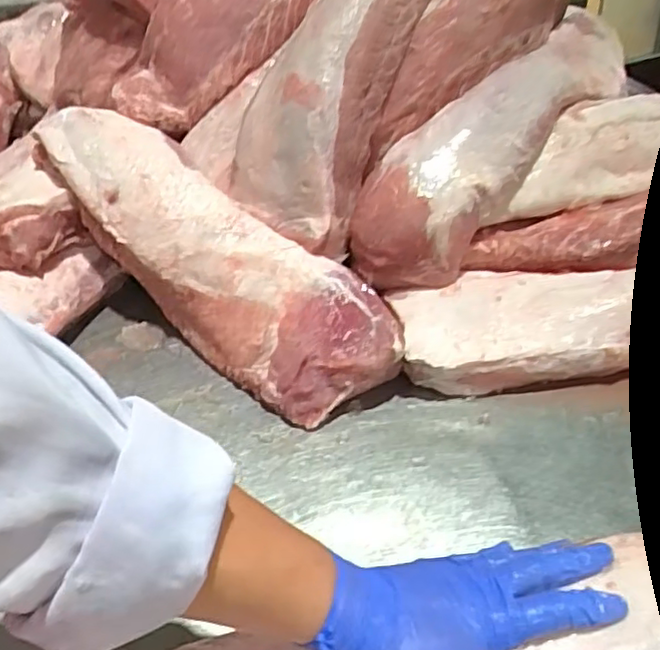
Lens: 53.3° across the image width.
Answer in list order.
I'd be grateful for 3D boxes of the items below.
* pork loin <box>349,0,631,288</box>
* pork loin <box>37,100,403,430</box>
[{"bbox_3d":[0.197,-0.206,0.722,0.103,0.136,0.457,27,50,30],"label":"pork loin"},{"bbox_3d":[-0.127,-0.066,0.666,0.439,0.109,0.126,39,55,17],"label":"pork loin"}]

